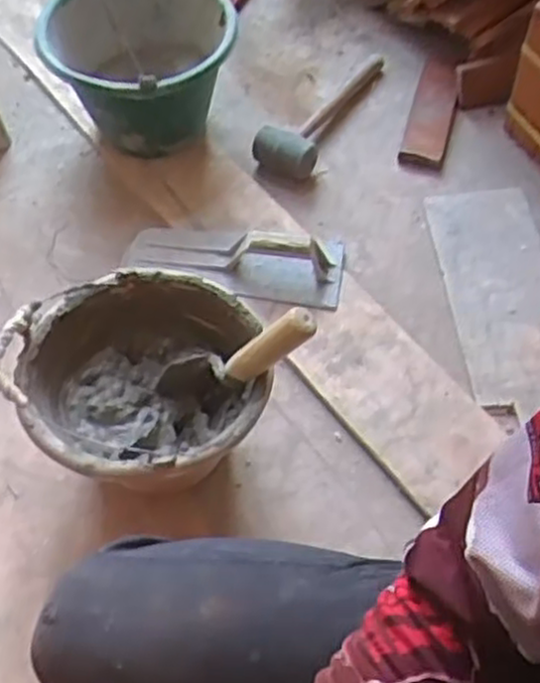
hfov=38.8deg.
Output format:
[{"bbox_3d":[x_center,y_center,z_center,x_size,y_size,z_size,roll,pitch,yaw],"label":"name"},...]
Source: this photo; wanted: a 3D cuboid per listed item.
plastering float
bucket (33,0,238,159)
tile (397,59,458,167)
[{"bbox_3d":[-0.049,-0.123,1.037,0.298,0.079,0.110,9,59,6],"label":"plastering float"},{"bbox_3d":[-0.180,-0.389,1.098,0.253,0.205,0.238,0,59,0],"label":"bucket"},{"bbox_3d":[0.256,-0.365,1.200,0.069,0.036,0.223,14,60,9],"label":"tile"}]

